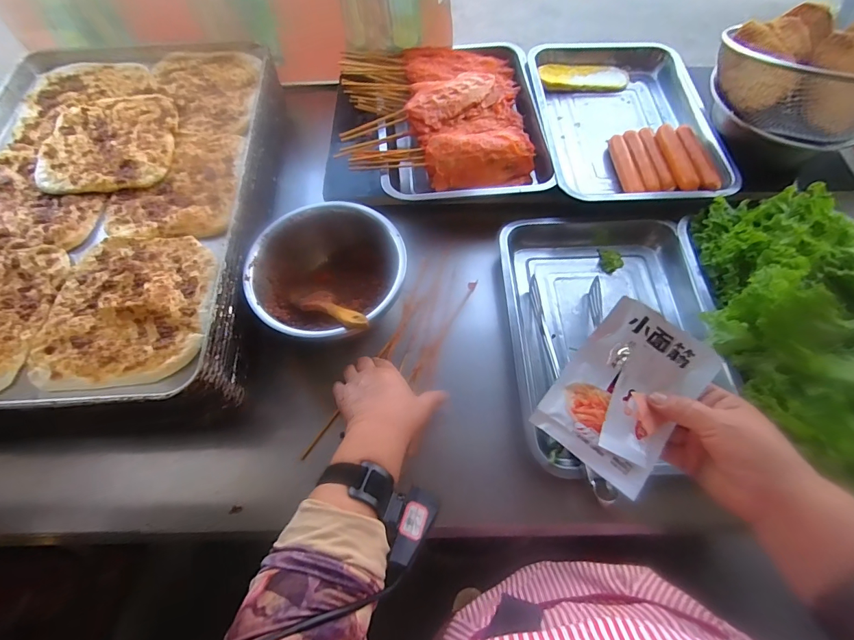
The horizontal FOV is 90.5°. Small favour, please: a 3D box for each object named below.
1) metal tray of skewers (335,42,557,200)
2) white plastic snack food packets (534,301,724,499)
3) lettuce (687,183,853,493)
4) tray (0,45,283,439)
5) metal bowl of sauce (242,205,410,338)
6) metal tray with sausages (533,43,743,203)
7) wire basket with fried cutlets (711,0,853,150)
[{"bbox_3d":[0.020,-0.330,0.671,0.308,0.075,0.332,-2,61,0],"label":"metal tray of skewers"},{"bbox_3d":[0.168,0.056,0.353,0.096,0.032,0.142,38,68,19],"label":"white plastic snack food packets"},{"bbox_3d":[0.459,-0.007,0.485,0.275,0.101,0.363,-18,63,-9],"label":"lettuce"},{"bbox_3d":[-0.441,-0.150,0.613,0.416,0.133,0.599,-2,61,-1],"label":"tray"},{"bbox_3d":[-0.134,-0.056,0.540,0.176,0.082,0.182,0,61,0],"label":"metal bowl of sauce"},{"bbox_3d":[0.308,-0.321,0.679,0.261,0.056,0.355,-3,61,-1],"label":"metal tray with sausages"},{"bbox_3d":[0.520,-0.341,0.568,0.214,0.091,0.209,0,61,0],"label":"wire basket with fried cutlets"}]

